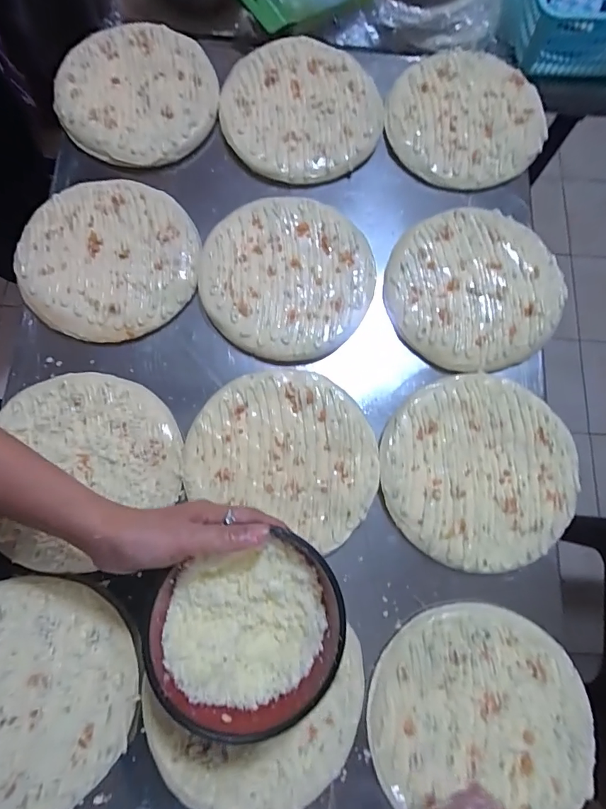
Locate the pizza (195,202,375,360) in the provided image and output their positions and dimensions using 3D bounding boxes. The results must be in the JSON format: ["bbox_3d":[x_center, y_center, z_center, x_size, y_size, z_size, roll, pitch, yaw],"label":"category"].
[{"bbox_3d":[-0.019,-0.150,0.495,0.196,0.014,0.196,0,77,-2],"label":"pizza"}]

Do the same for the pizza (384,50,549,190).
[{"bbox_3d":[0.209,-0.371,0.533,0.192,0.022,0.191,23,77,4],"label":"pizza"}]

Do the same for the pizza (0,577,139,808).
[{"bbox_3d":[-0.254,0.265,0.381,0.194,0.020,0.193,0,77,-2],"label":"pizza"}]

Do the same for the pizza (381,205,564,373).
[{"bbox_3d":[0.198,-0.137,0.486,0.185,0.015,0.196,39,79,7],"label":"pizza"}]

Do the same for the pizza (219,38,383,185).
[{"bbox_3d":[-0.003,-0.374,0.538,0.186,0.021,0.199,0,77,-2],"label":"pizza"}]

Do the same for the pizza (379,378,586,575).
[{"bbox_3d":[0.185,0.067,0.447,0.191,0.015,0.201,0,77,-2],"label":"pizza"}]

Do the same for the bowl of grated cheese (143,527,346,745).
[{"bbox_3d":[-0.039,0.174,0.326,0.141,0.055,0.119,-19,80,-4],"label":"bowl of grated cheese"}]

